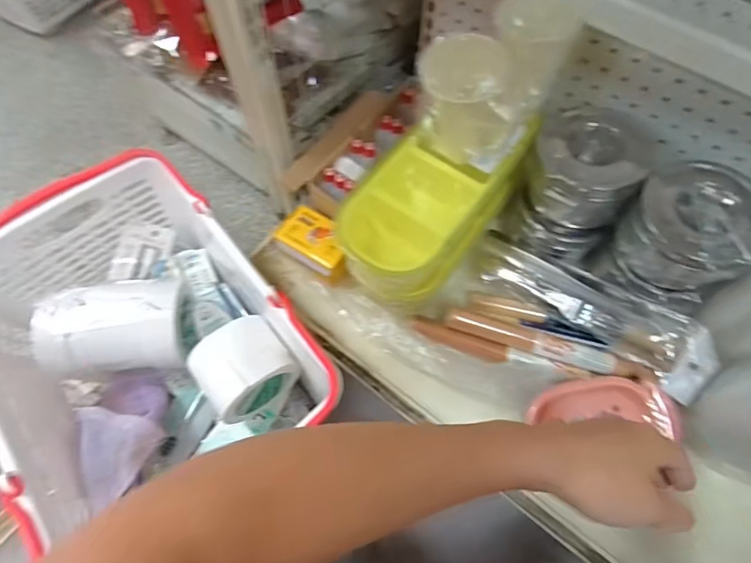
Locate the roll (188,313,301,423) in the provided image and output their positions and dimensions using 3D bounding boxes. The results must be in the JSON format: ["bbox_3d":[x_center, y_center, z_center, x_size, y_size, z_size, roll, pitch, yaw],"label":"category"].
[{"bbox_3d":[-0.165,0.111,0.580,0.108,0.100,0.093,-36,69,-15],"label":"roll"}]

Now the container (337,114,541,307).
[{"bbox_3d":[0.069,-0.089,0.548,0.120,0.120,0.258,38,71,17],"label":"container"}]

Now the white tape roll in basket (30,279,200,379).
[{"bbox_3d":[-0.329,0.065,0.588,0.165,0.098,0.107,-7,65,-2],"label":"white tape roll in basket"}]

